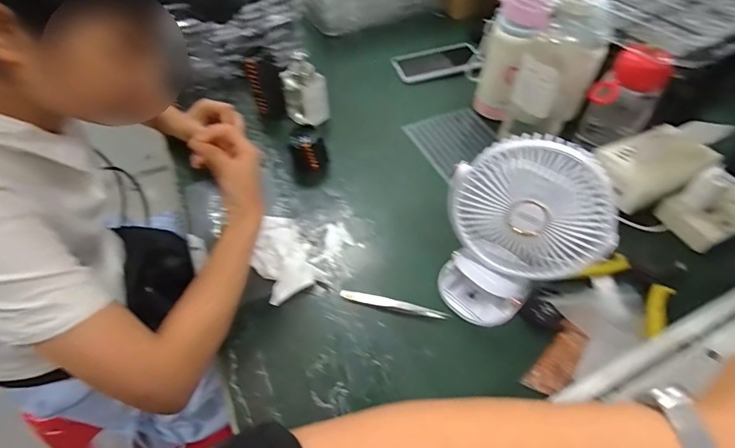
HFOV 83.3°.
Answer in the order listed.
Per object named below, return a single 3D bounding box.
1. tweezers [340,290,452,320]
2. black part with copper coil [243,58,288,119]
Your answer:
[{"bbox_3d":[0.031,0.097,0.493,0.129,0.010,0.013,11,52,12],"label":"tweezers"},{"bbox_3d":[-0.172,-0.229,0.701,0.054,0.106,0.024,1,51,4],"label":"black part with copper coil"}]

